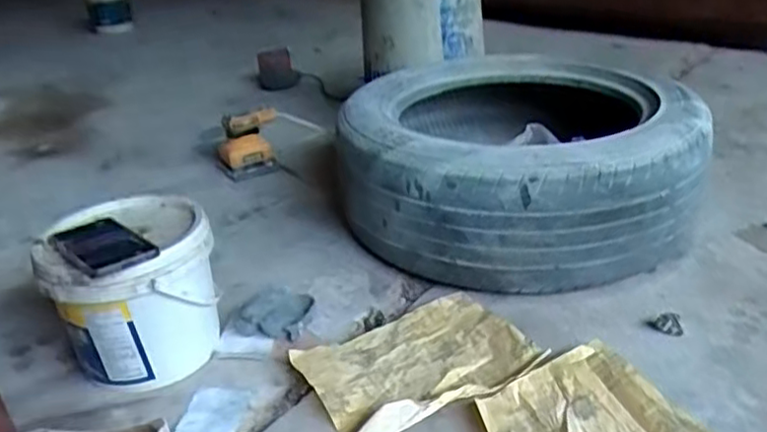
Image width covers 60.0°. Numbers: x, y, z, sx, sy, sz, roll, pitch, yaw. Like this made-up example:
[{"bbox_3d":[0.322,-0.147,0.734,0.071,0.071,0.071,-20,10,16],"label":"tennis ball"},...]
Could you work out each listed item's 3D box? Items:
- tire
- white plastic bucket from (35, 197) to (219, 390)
[{"bbox_3d":[0.208,-0.110,1.123,0.537,0.215,0.583,-4,29,-2],"label":"tire"},{"bbox_3d":[-0.321,0.097,0.859,0.193,0.205,0.199,-18,32,-25],"label":"white plastic bucket"}]

